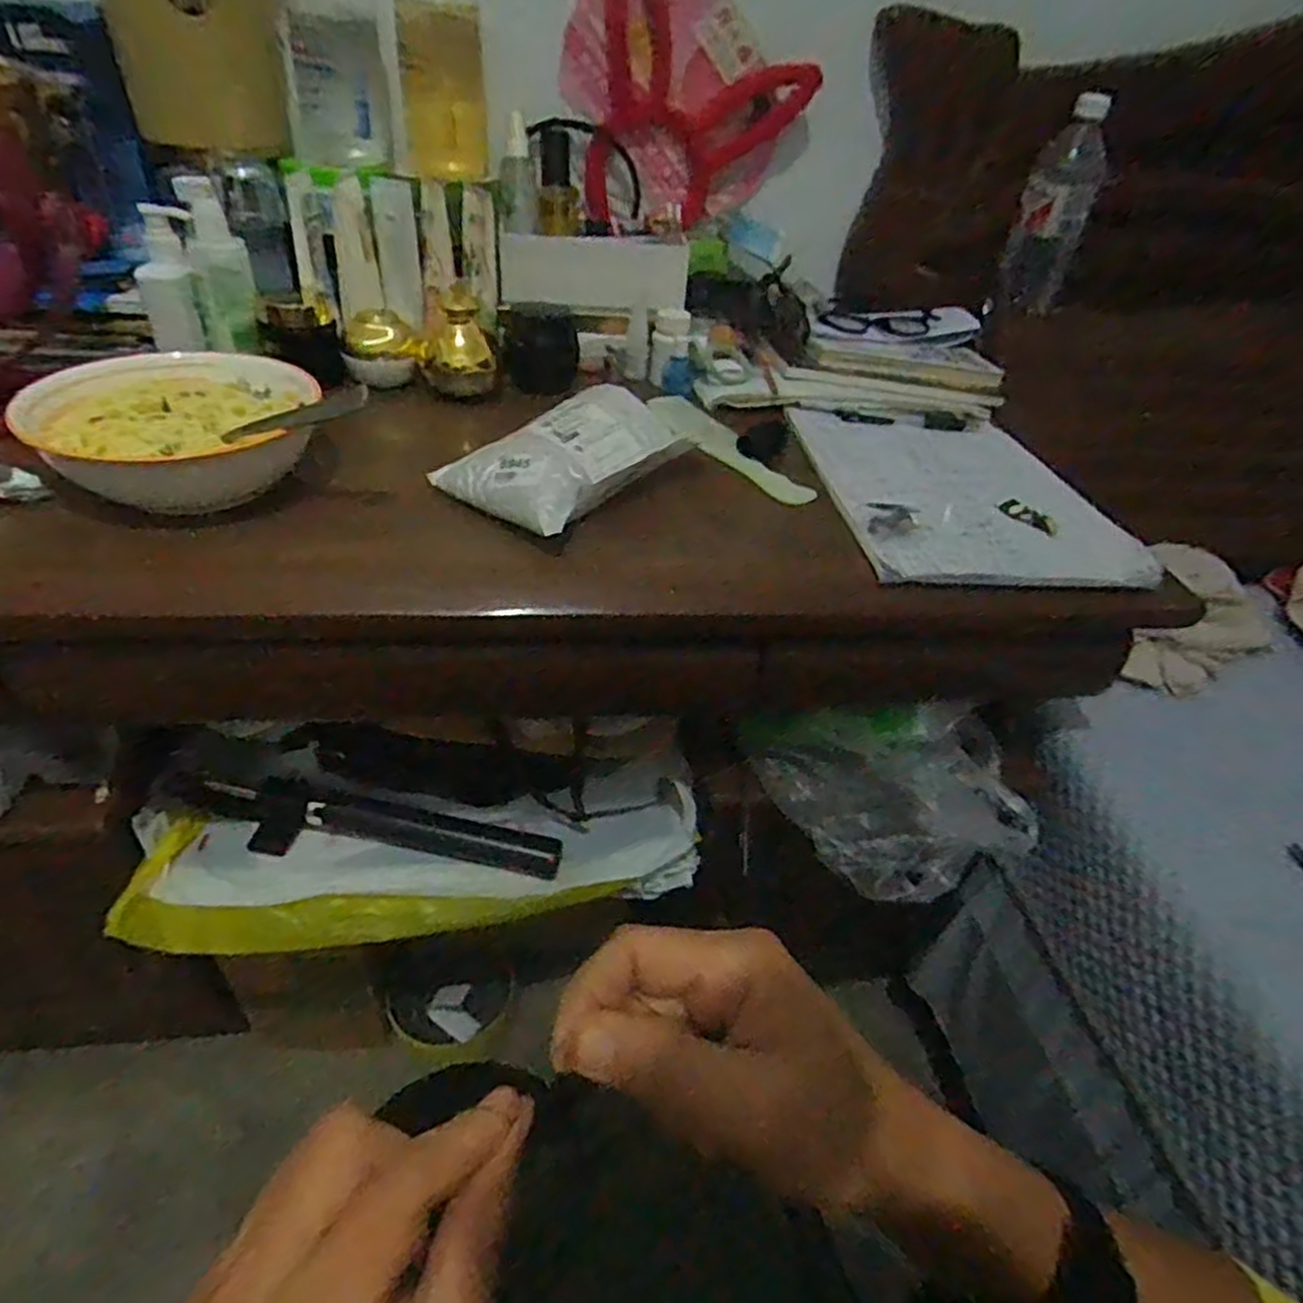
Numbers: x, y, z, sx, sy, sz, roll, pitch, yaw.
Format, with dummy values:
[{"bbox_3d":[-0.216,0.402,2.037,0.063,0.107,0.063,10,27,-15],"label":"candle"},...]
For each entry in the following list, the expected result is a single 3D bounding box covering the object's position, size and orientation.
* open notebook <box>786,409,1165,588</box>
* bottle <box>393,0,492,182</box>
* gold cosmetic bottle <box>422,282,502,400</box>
[{"bbox_3d":[0.247,-0.137,0.632,0.211,0.021,0.271,0,39,-9],"label":"open notebook"},{"bbox_3d":[-0.185,-0.512,0.682,0.077,0.147,0.054,-4,40,-14],"label":"bottle"},{"bbox_3d":[-0.170,-0.279,0.686,0.063,0.083,0.058,0,39,-10],"label":"gold cosmetic bottle"}]

